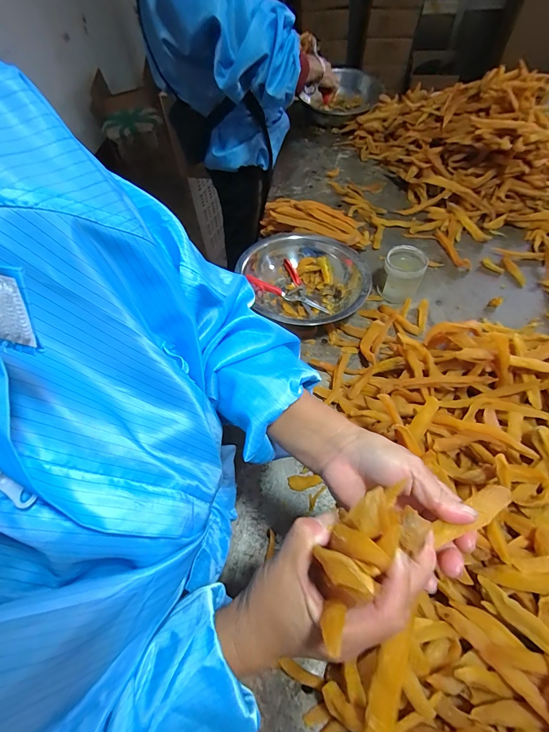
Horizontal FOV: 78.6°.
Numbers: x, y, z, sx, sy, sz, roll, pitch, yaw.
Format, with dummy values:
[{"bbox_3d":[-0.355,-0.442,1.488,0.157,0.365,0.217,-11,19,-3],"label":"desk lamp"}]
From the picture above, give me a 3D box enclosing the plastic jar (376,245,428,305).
[{"bbox_3d":[0.274,-0.197,0.721,0.081,0.080,0.079,25,62,16],"label":"plastic jar"}]

